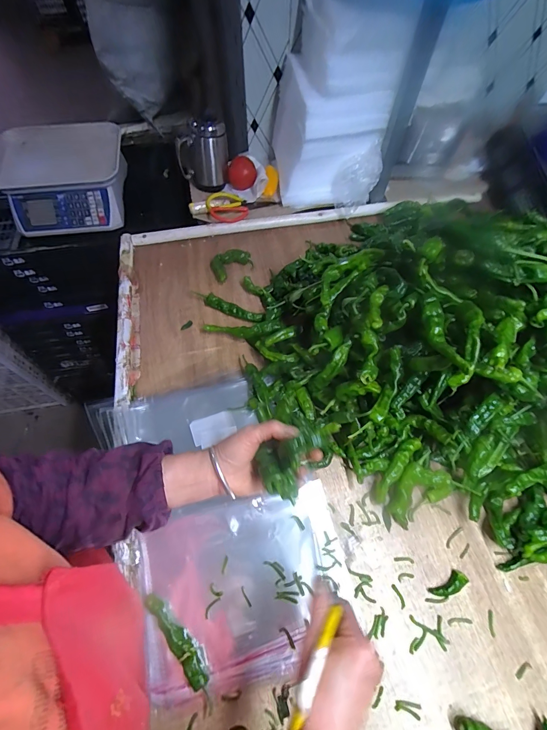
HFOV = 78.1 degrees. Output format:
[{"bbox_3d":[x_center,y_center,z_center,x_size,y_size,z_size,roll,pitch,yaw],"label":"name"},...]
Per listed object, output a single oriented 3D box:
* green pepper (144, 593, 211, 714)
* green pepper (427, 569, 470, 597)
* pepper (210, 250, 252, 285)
[{"bbox_3d":[-0.113,0.352,0.421,0.028,0.026,0.143,-35,68,-18],"label":"green pepper"},{"bbox_3d":[0.241,0.302,0.461,0.053,0.009,0.023,-25,65,-14],"label":"green pepper"},{"bbox_3d":[-0.087,-0.215,0.721,0.087,0.031,0.056,-23,64,-13],"label":"pepper"}]

